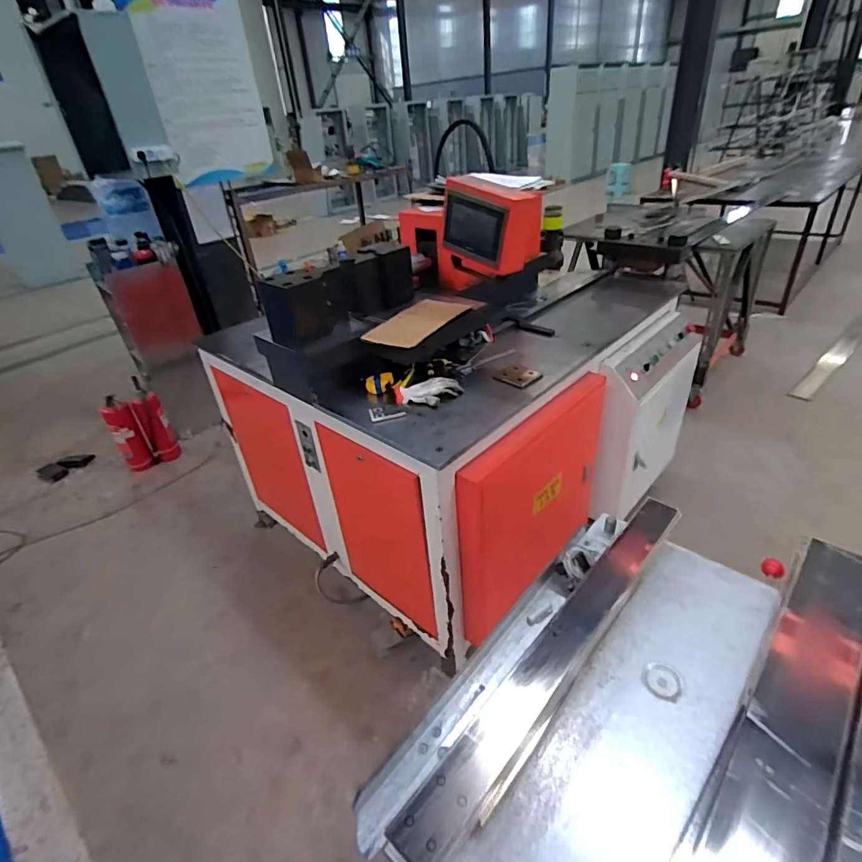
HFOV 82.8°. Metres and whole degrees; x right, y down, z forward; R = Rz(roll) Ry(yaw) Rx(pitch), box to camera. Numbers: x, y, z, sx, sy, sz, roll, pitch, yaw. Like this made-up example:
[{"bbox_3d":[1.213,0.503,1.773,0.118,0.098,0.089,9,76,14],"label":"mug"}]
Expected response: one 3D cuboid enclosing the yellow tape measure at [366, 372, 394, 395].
[{"bbox_3d":[-0.141,-0.134,1.338,0.074,0.035,0.060,-5,33,0],"label":"yellow tape measure"}]

